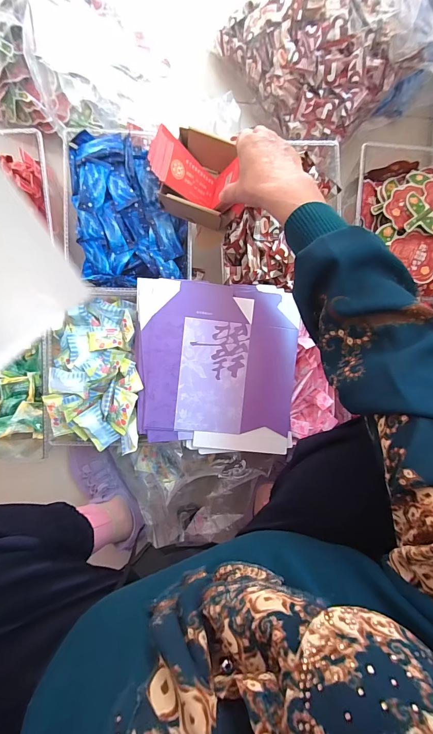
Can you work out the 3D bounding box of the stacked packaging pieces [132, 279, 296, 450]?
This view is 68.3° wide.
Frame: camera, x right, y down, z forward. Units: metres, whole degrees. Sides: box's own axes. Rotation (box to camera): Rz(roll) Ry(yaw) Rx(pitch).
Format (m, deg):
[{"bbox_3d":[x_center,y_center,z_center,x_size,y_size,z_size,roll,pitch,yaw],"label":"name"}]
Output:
[{"bbox_3d":[0.003,0.002,0.479,0.229,0.037,0.243,2,94,-4],"label":"stacked packaging pieces"}]

